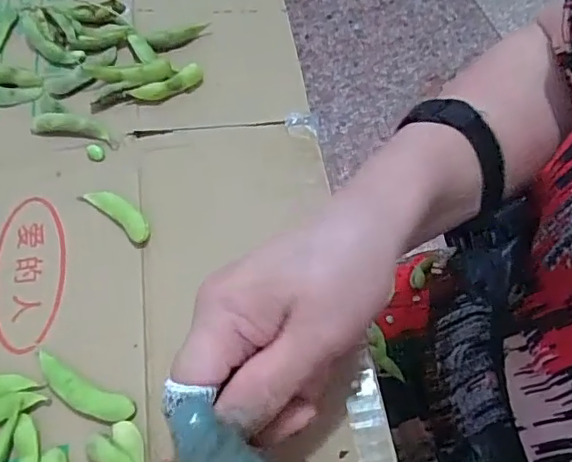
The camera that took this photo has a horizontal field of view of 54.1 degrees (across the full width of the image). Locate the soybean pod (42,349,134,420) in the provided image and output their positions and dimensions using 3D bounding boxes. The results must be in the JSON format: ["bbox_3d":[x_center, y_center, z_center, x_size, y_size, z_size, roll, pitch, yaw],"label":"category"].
[{"bbox_3d":[-0.104,0.080,0.281,0.059,0.005,0.016,24,63,13],"label":"soybean pod"}]

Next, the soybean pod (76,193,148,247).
[{"bbox_3d":[-0.099,-0.011,0.331,0.052,0.006,0.015,37,67,20],"label":"soybean pod"}]

